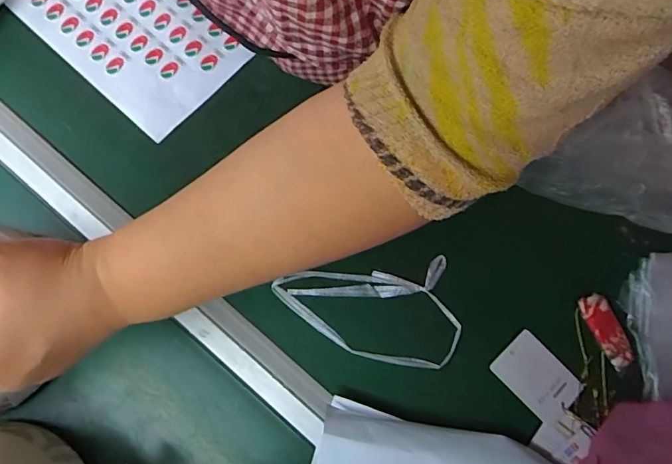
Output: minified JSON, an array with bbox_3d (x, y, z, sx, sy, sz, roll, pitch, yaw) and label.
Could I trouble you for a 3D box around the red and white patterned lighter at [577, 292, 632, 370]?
[{"bbox_3d":[0.244,0.087,0.416,0.025,0.007,0.065,-25,79,-6],"label":"red and white patterned lighter"}]

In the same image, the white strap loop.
[{"bbox_3d":[0.029,0.080,0.425,0.156,0.018,0.096,-8,78,-2],"label":"white strap loop"}]

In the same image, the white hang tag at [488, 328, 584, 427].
[{"bbox_3d":[0.177,0.127,0.410,0.049,0.006,0.070,-43,80,-12],"label":"white hang tag"}]

